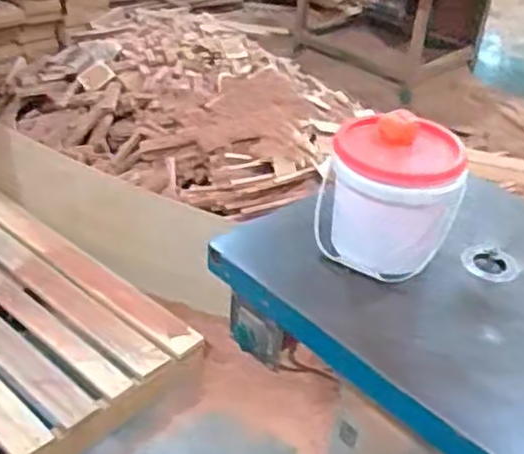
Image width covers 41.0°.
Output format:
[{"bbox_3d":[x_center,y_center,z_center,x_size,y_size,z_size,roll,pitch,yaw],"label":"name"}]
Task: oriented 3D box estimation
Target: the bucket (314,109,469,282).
[{"bbox_3d":[0.196,-0.059,1.091,0.206,0.179,0.159,13,35,10],"label":"bucket"}]

